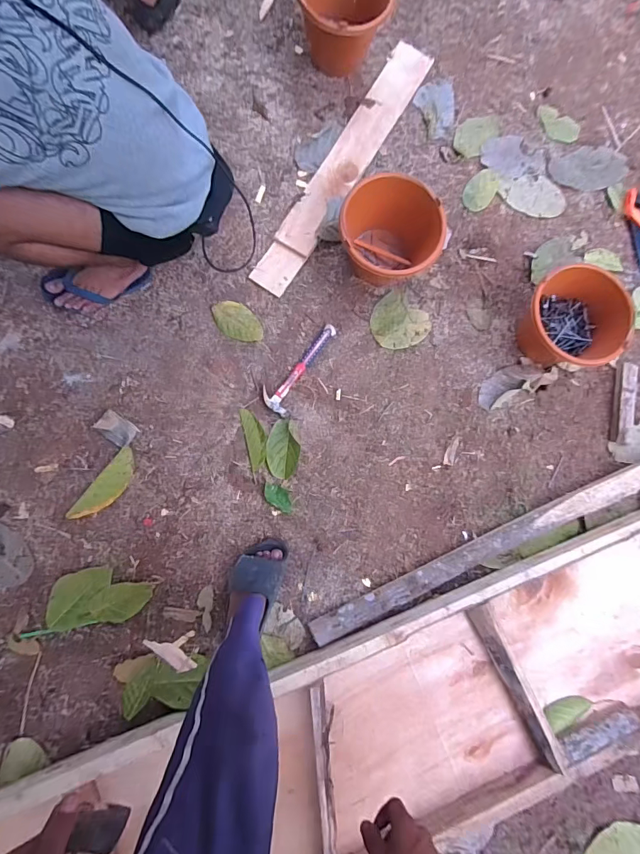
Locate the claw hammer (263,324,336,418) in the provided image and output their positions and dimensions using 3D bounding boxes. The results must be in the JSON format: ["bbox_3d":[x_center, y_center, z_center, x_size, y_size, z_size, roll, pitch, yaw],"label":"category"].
[{"bbox_3d":[-0.050,-0.158,1.071,0.083,0.024,0.268,34,82,0],"label":"claw hammer"}]

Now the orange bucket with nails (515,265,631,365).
[{"bbox_3d":[0.641,-0.265,1.073,0.229,0.161,0.253,-35,87,-8],"label":"orange bucket with nails"}]

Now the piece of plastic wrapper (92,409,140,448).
[{"bbox_3d":[-0.499,0.006,1.013,0.091,0.018,0.063,32,82,0],"label":"piece of plastic wrapper"}]

